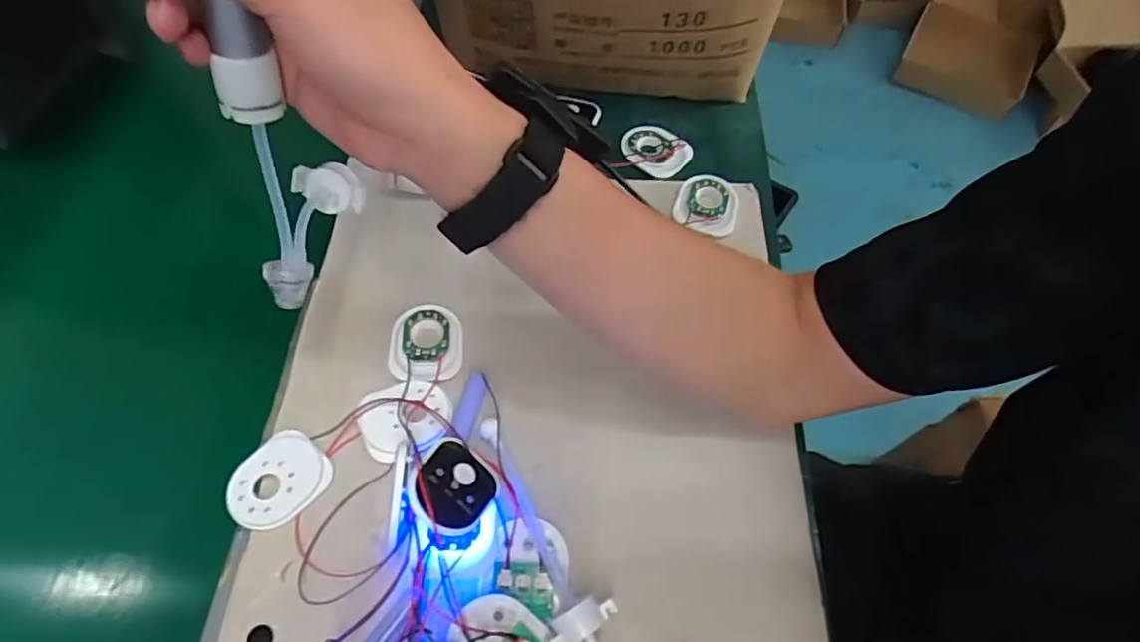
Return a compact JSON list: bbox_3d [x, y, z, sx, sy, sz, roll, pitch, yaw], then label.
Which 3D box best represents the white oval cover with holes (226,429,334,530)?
[{"bbox_3d":[-0.173,0.095,0.360,0.046,0.012,0.056,35,64,18],"label":"white oval cover with holes"}]

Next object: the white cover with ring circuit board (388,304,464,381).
[{"bbox_3d":[-0.097,0.014,0.411,0.048,0.007,0.057,-3,59,-4],"label":"white cover with ring circuit board"}]

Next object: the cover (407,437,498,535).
[{"bbox_3d":[-0.067,0.094,0.347,0.045,0.007,0.054,45,33,1],"label":"cover"}]

